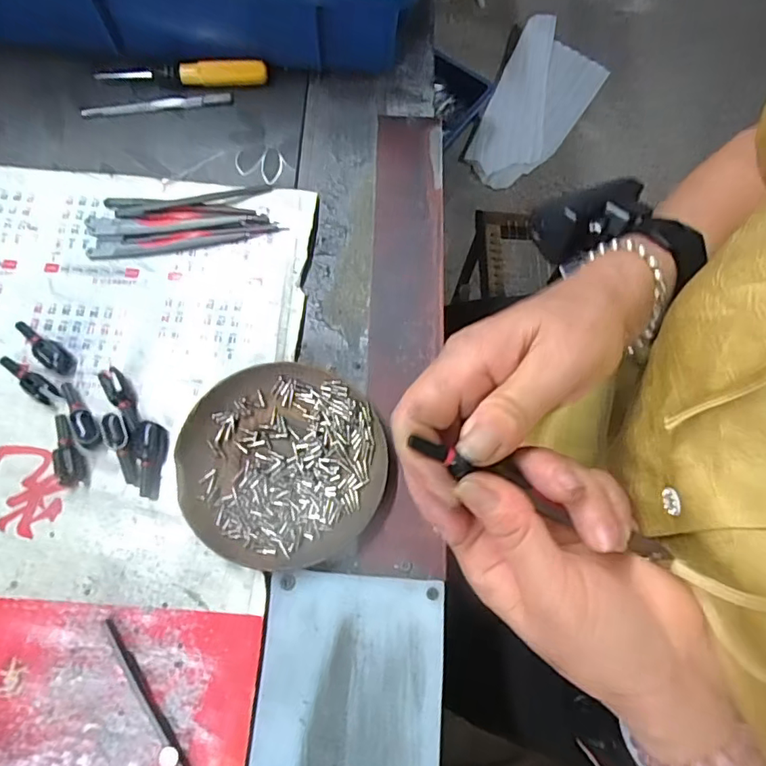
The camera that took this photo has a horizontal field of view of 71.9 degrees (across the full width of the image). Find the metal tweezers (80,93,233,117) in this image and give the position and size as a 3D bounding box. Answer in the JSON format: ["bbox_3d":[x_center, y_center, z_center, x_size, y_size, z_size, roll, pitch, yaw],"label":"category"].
[{"bbox_3d":[-0.167,-0.207,0.392,0.108,0.004,0.010,-9,72,-5],"label":"metal tweezers"}]

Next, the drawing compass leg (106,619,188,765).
[{"bbox_3d":[-0.117,0.169,0.268,0.009,0.007,0.105,-33,76,-12],"label":"drawing compass leg"}]

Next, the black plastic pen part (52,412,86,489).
[{"bbox_3d":[-0.185,0.039,0.308,0.012,0.010,0.044,-17,73,-7],"label":"black plastic pen part"}]

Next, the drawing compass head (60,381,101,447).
[{"bbox_3d":[-0.182,0.018,0.314,0.013,0.011,0.046,-32,76,-12],"label":"drawing compass head"}]

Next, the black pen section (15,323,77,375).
[{"bbox_3d":[-0.213,-0.021,0.329,0.046,0.009,0.015,30,73,8],"label":"black pen section"}]

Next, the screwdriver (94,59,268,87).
[{"bbox_3d":[-0.149,-0.231,0.393,0.123,0.015,0.015,-1,72,-2],"label":"screwdriver"}]

